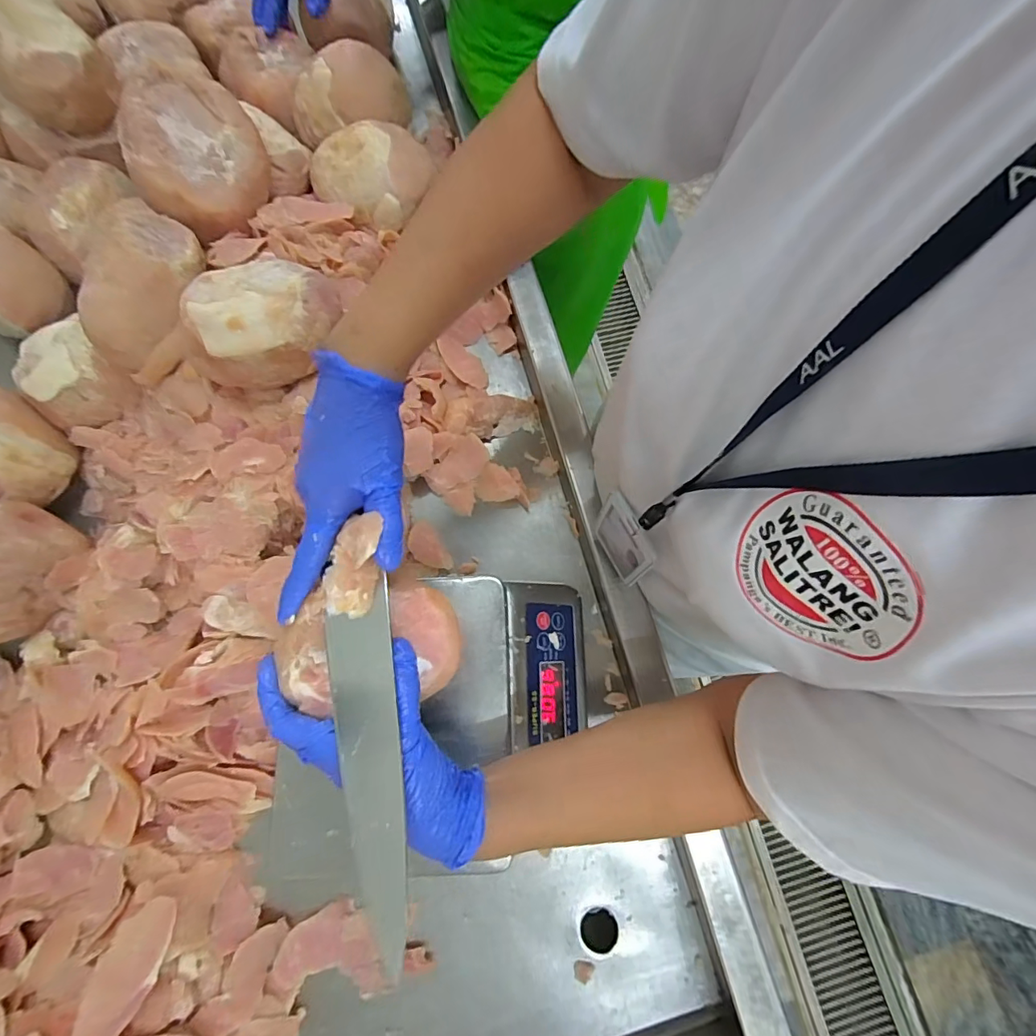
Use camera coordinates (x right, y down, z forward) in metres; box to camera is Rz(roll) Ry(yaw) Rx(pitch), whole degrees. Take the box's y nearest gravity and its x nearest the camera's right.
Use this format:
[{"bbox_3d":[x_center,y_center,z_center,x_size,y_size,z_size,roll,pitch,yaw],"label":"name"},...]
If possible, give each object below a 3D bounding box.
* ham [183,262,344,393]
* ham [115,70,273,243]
[{"bbox_3d":[-0.249,-0.198,0.473,0.145,0.073,0.102,-27,77,-8],"label":"ham"},{"bbox_3d":[-0.356,-0.393,0.550,0.132,0.085,0.138,-34,111,-18],"label":"ham"}]

